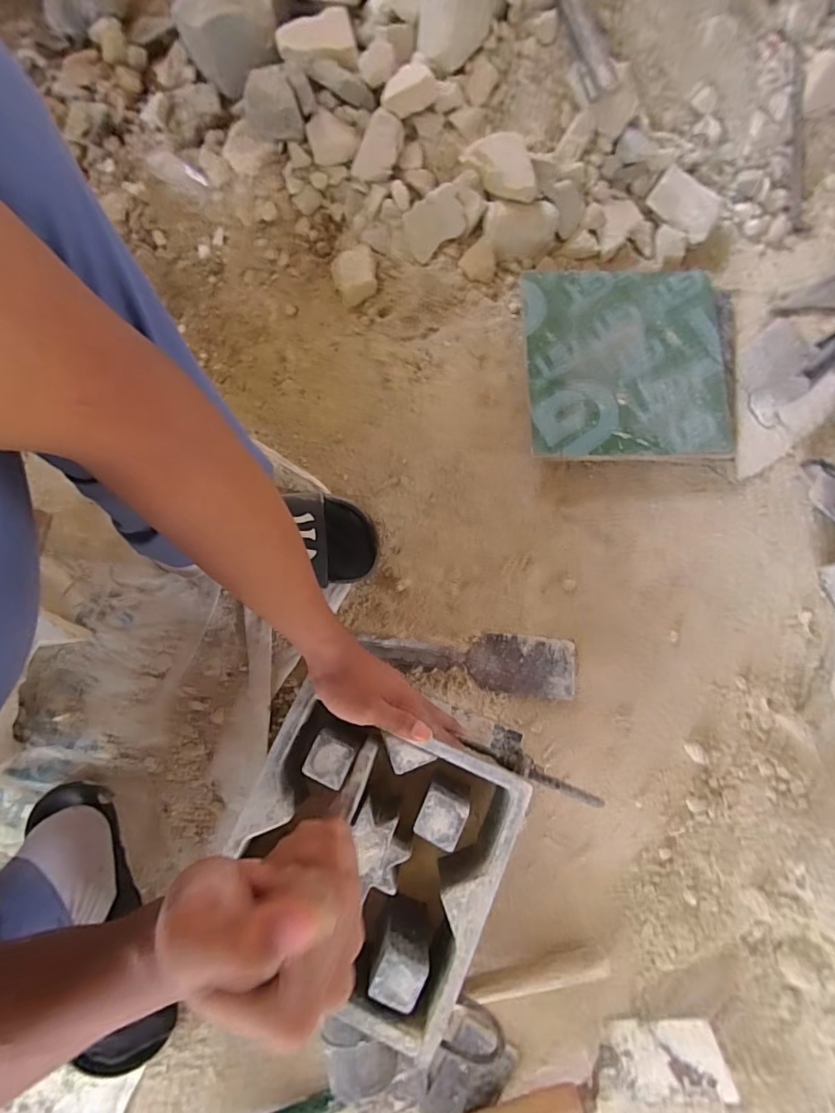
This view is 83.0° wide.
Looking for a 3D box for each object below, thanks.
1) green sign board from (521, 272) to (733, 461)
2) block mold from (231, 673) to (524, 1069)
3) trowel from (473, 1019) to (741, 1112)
[{"bbox_3d":[0.269,-0.248,0.609,0.255,0.015,0.252,0,82,-2],"label":"green sign board"},{"bbox_3d":[-0.045,0.265,0.444,0.223,0.090,0.221,23,80,4],"label":"block mold"},{"bbox_3d":[0.169,0.533,0.459,0.264,0.050,0.083,-19,80,-4],"label":"trowel"}]

